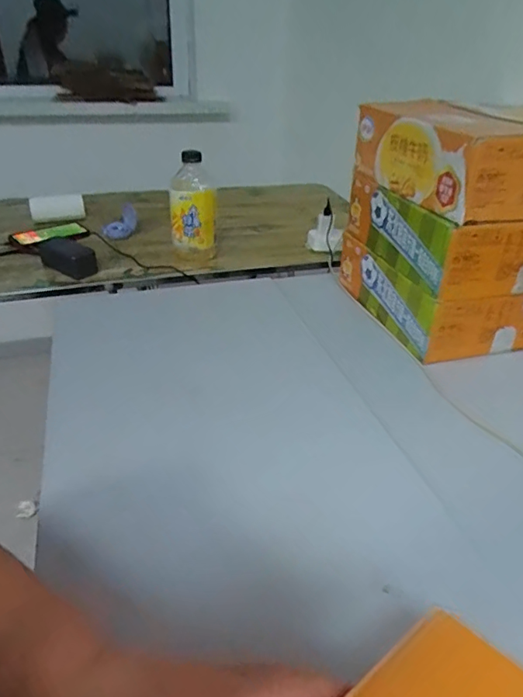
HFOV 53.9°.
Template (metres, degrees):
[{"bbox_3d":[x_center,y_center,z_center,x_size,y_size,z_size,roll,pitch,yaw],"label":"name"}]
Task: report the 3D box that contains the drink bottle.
[{"bbox_3d":[-0.145,-0.287,1.074,0.094,0.218,0.068,-4,33,-9],"label":"drink bottle"}]

